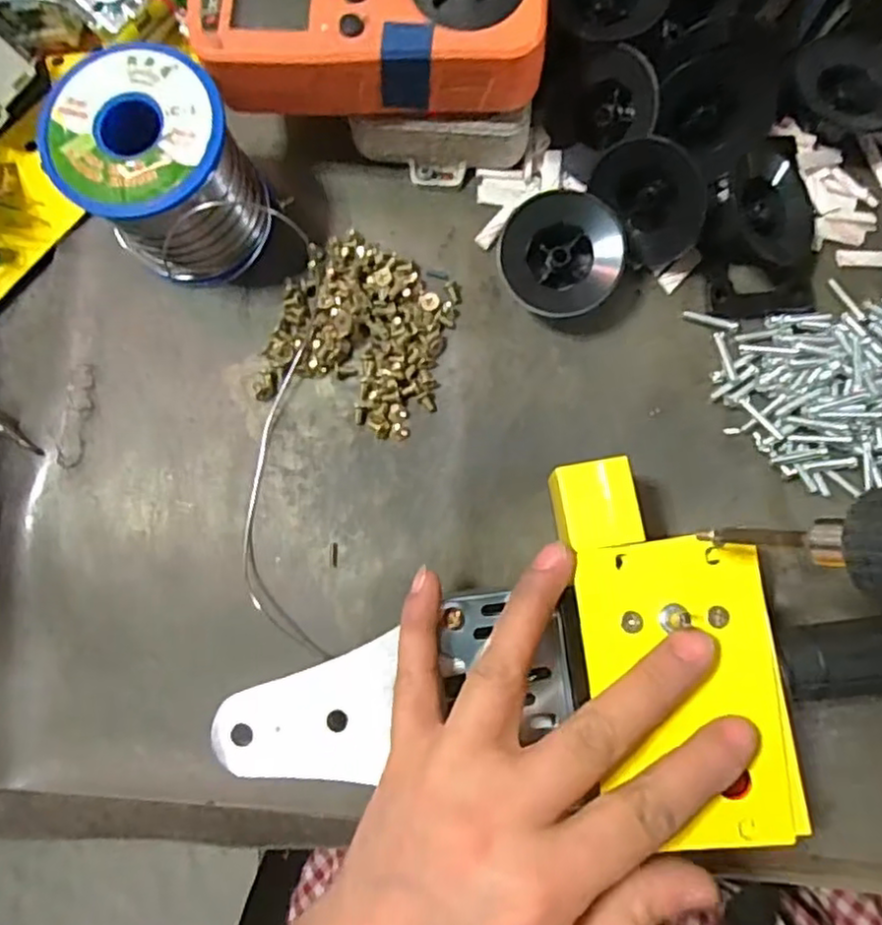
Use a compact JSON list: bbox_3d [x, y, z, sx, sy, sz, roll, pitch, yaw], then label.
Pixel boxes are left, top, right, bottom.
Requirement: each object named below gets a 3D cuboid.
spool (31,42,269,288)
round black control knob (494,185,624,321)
[{"bbox_3d":[-0.108,-0.114,0.265,0.062,0.063,0.062,0,82,2],"label":"spool"},{"bbox_3d":[0.048,-0.083,0.276,0.048,0.022,0.048,0,82,2],"label":"round black control knob"}]

